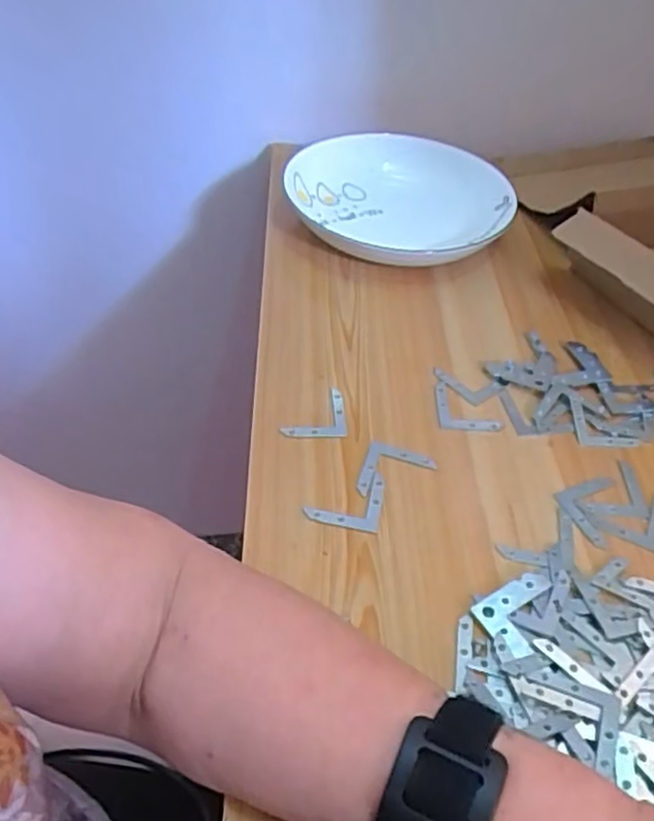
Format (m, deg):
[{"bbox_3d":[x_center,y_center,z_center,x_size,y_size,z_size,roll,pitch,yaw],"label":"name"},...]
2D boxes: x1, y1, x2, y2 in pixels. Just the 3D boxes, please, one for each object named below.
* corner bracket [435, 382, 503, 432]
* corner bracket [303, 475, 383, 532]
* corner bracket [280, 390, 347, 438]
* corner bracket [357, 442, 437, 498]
[{"bbox_3d":[0.095,-0.001,0.469,0.042,0.004,0.041,5,41,-1],"label":"corner bracket"},{"bbox_3d":[0.011,0.051,0.402,0.042,0.004,0.041,10,41,4],"label":"corner bracket"},{"bbox_3d":[-0.001,0.006,0.446,0.032,0.005,0.050,33,48,27],"label":"corner bracket"},{"bbox_3d":[0.041,0.038,0.417,0.041,0.004,0.043,16,42,11],"label":"corner bracket"}]

